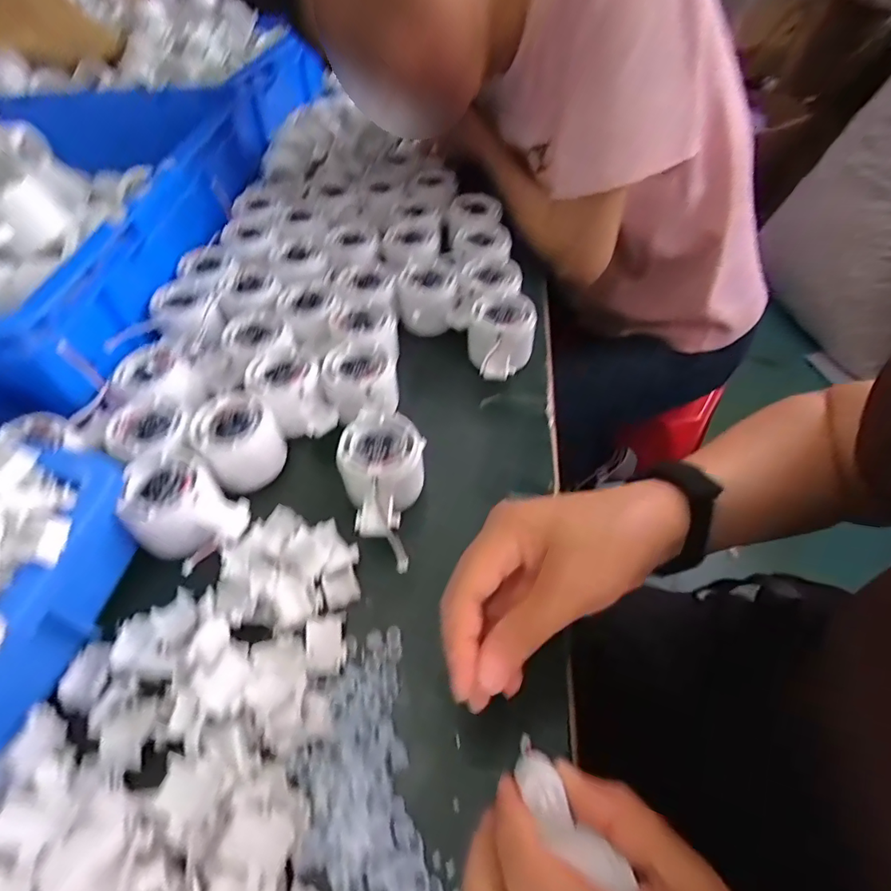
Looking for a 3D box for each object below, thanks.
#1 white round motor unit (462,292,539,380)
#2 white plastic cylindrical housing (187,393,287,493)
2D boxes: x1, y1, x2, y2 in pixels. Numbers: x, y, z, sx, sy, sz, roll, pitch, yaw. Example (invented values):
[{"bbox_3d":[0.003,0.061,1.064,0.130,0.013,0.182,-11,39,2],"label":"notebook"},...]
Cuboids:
[{"bbox_3d":[0.049,-0.093,0.450,0.059,0.050,0.082,5,50,4],"label":"white round motor unit"},{"bbox_3d":[-0.158,-0.003,0.381,0.056,0.049,0.059,0,50,0],"label":"white plastic cylindrical housing"}]

